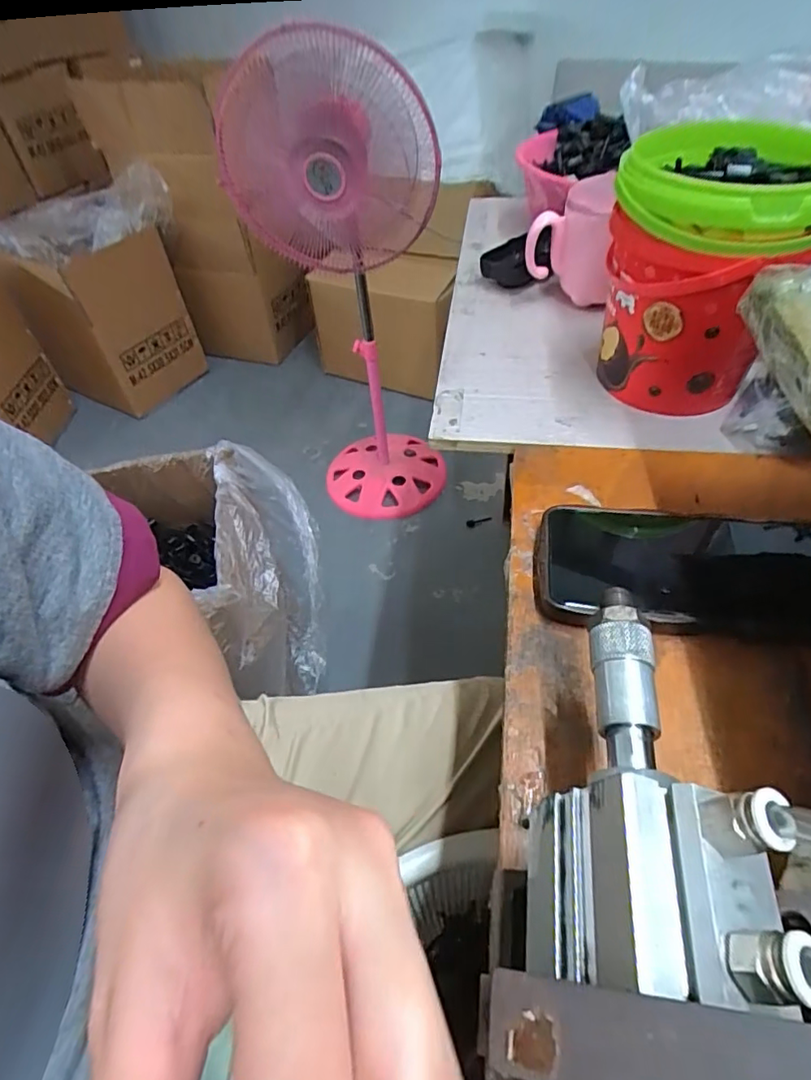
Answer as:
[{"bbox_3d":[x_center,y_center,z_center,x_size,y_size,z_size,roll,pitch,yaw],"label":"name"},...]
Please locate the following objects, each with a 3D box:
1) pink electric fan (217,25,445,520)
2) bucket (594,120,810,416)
[{"bbox_3d":[-0.102,-0.481,1.150,0.334,0.856,0.384,-4,49,1],"label":"pink electric fan"},{"bbox_3d":[0.205,-0.182,0.387,0.127,0.154,0.132,15,53,17],"label":"bucket"}]

